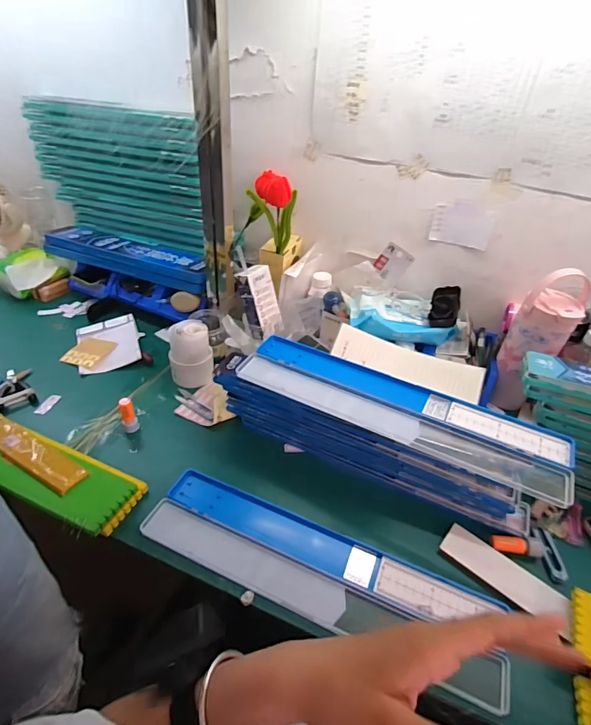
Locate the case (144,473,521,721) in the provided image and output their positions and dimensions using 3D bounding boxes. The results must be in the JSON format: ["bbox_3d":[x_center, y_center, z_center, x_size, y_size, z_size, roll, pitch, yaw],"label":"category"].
[{"bbox_3d":[0.022,0.250,0.509,0.437,0.018,0.118,17,40,18],"label":"case"}]

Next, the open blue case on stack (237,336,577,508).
[{"bbox_3d":[0.135,0.063,0.580,0.444,0.026,0.109,20,41,21],"label":"open blue case on stack"}]

